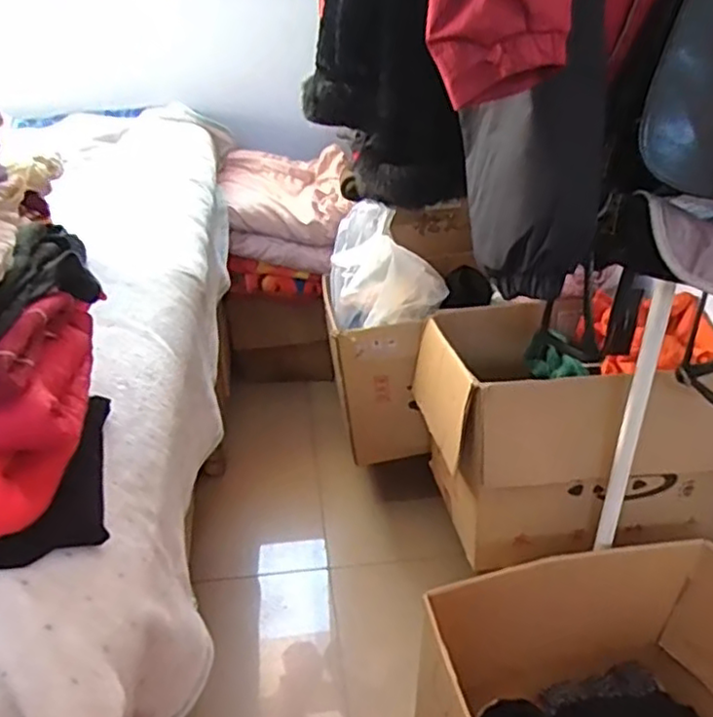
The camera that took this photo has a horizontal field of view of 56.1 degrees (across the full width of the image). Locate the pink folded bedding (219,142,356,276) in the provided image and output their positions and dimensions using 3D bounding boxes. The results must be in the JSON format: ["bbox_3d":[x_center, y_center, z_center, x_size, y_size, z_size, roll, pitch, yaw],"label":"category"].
[{"bbox_3d":[-0.175,-0.376,1.654,0.305,0.177,0.375,-1,29,-5],"label":"pink folded bedding"}]

